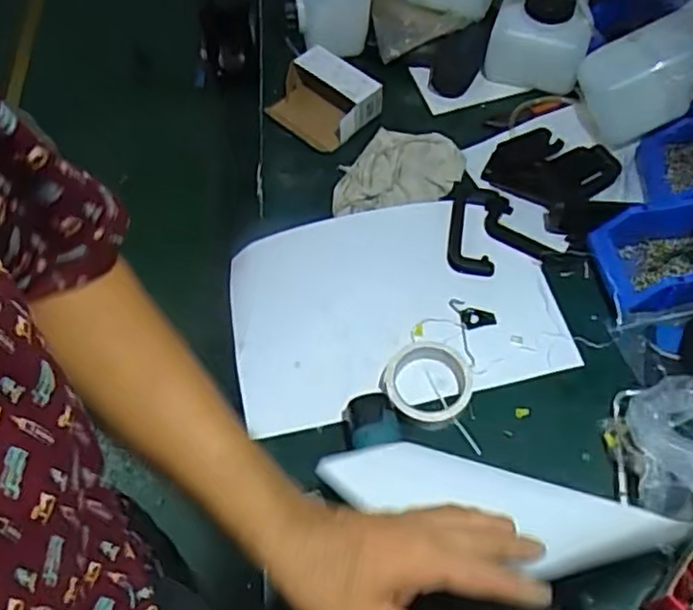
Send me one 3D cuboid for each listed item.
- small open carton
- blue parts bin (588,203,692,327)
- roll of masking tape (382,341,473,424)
[{"bbox_3d":[-0.035,-0.299,0.970,0.142,0.066,0.116,36,67,21],"label":"small open carton"},{"bbox_3d":[0.405,-0.053,0.829,0.194,0.075,0.120,-8,59,-2],"label":"blue parts bin"},{"bbox_3d":[0.093,0.086,0.770,0.093,0.028,0.097,-1,59,2],"label":"roll of masking tape"}]

